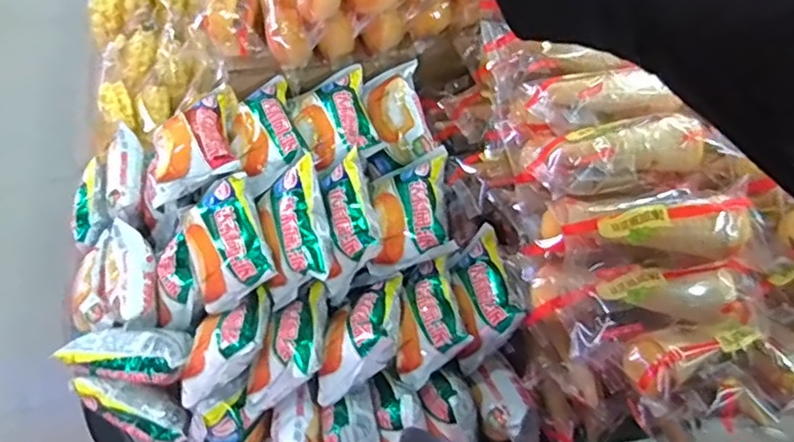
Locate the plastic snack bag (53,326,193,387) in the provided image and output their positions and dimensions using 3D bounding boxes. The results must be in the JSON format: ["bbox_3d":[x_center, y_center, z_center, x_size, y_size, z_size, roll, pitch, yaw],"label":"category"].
[{"bbox_3d":[-0.203,0.100,0.469,0.092,0.031,0.044,1,61,2],"label":"plastic snack bag"}]

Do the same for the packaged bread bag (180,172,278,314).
[{"bbox_3d":[-0.130,0.017,0.472,0.065,0.030,0.088,-31,75,18],"label":"packaged bread bag"}]

